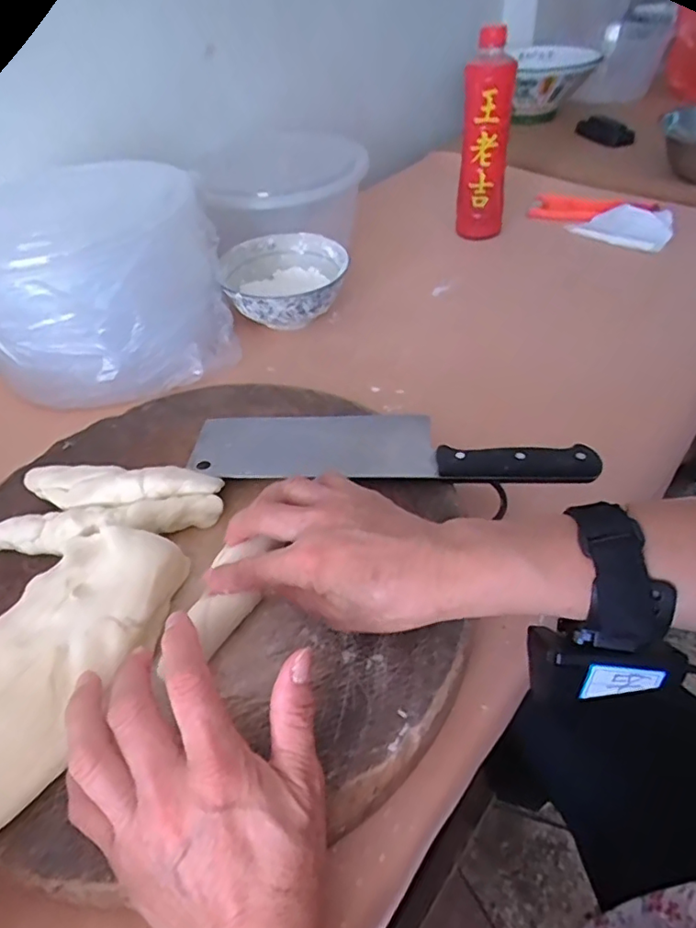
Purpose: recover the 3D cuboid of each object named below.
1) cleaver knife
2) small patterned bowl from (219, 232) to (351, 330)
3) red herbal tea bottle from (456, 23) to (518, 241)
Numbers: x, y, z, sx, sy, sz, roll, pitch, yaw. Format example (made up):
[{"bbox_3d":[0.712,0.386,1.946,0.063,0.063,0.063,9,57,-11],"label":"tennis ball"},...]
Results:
[{"bbox_3d":[0.028,-0.018,0.424,0.285,0.013,0.082,0,44,6],"label":"cleaver knife"},{"bbox_3d":[-0.068,-0.203,0.632,0.135,0.054,0.136,-3,44,3],"label":"small patterned bowl"},{"bbox_3d":[0.169,-0.395,0.695,0.058,0.222,0.053,6,45,11],"label":"red herbal tea bottle"}]

